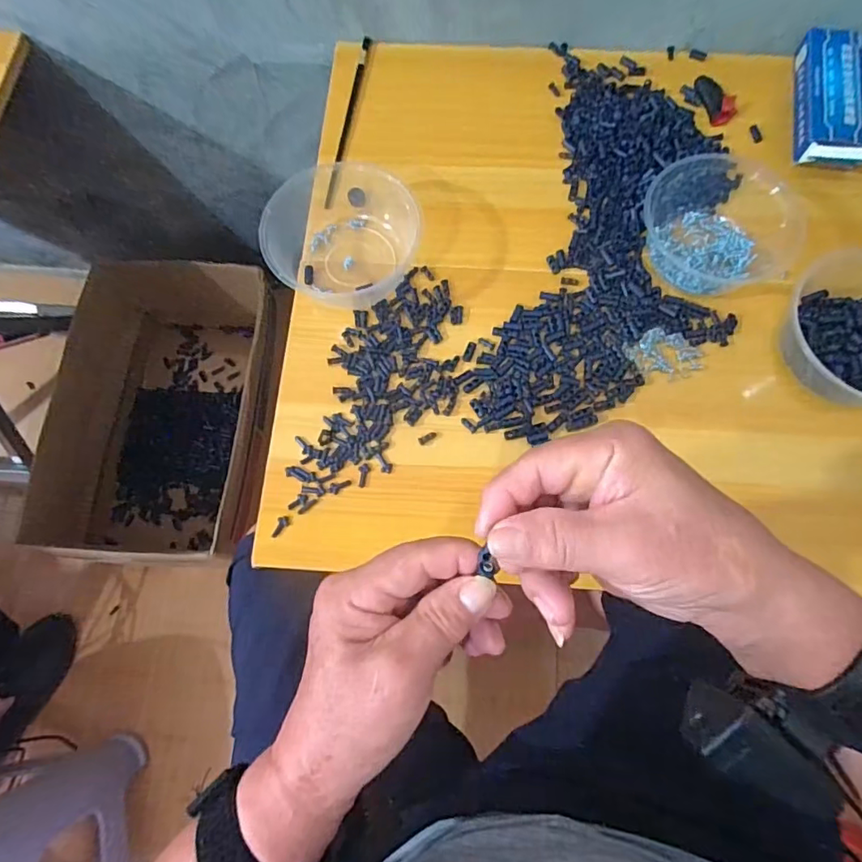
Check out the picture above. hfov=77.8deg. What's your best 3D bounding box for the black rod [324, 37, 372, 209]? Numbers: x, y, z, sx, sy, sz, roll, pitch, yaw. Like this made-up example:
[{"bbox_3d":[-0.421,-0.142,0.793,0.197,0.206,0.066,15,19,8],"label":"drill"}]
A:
[{"bbox_3d":[-0.090,-0.339,0.580,0.010,0.005,0.226,9,73,2],"label":"black rod"}]

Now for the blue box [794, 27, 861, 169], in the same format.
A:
[{"bbox_3d":[0.408,-0.339,0.547,0.058,0.033,0.155,10,73,3],"label":"blue box"}]

